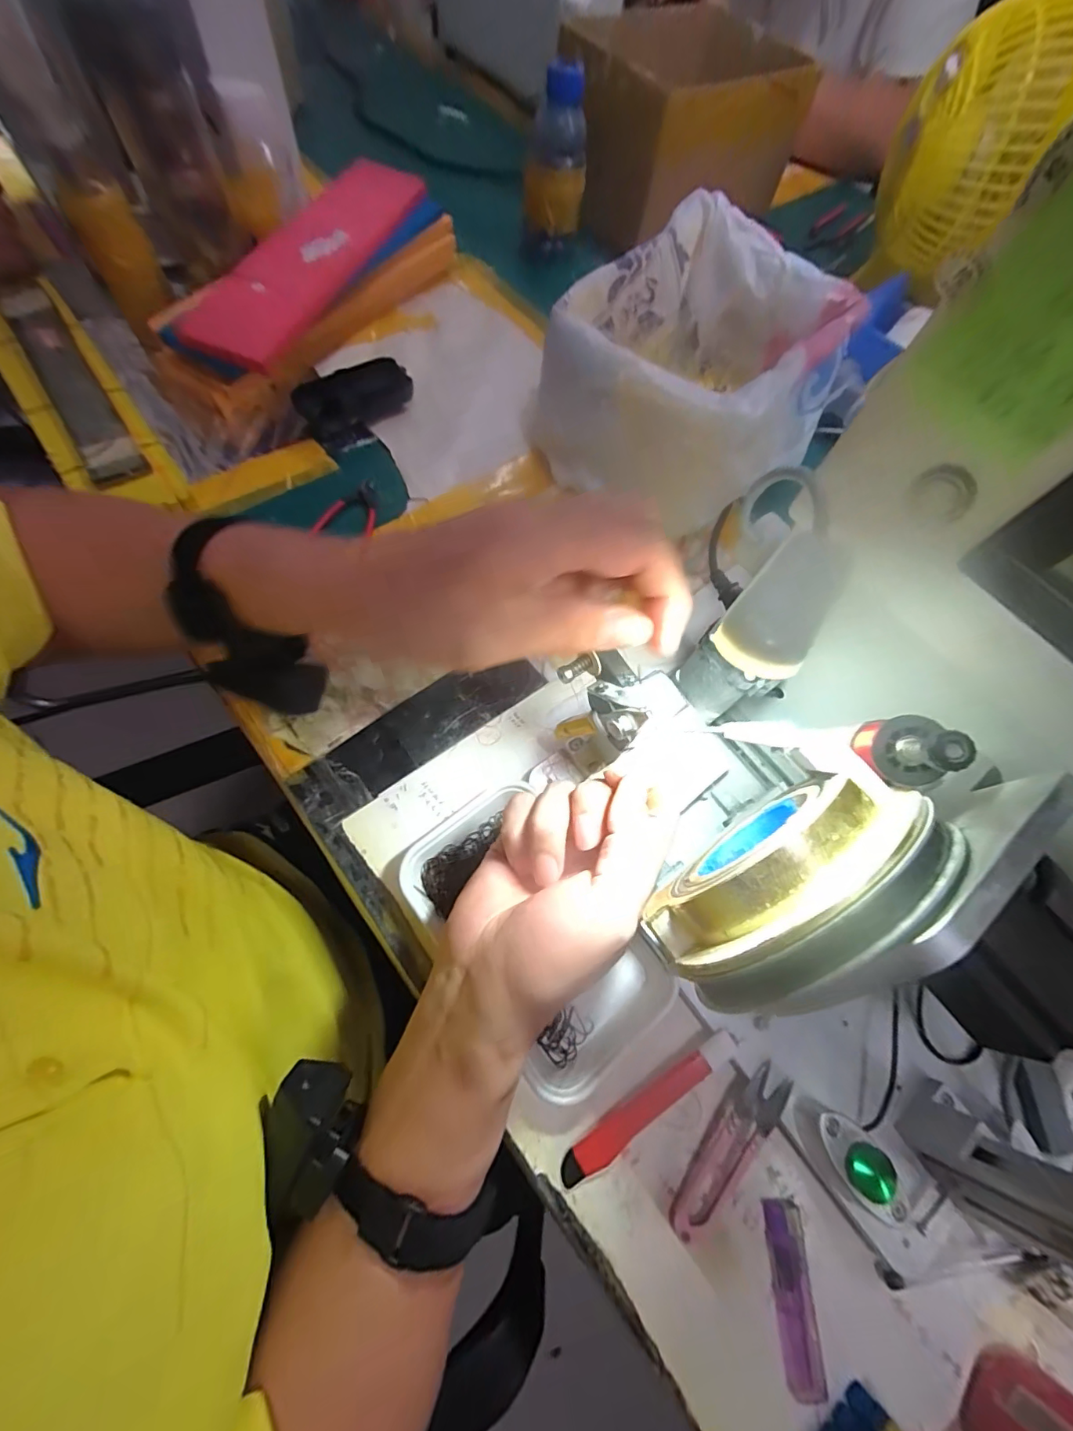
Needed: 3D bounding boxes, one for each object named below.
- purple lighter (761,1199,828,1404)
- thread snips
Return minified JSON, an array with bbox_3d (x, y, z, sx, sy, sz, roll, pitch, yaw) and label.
[{"bbox_3d":[0.139,0.314,0.269,0.021,0.007,0.077,0,68,-6],"label":"purple lighter"},{"bbox_3d":[0.114,0.255,0.292,0.024,0.016,0.100,36,69,9],"label":"thread snips"}]

